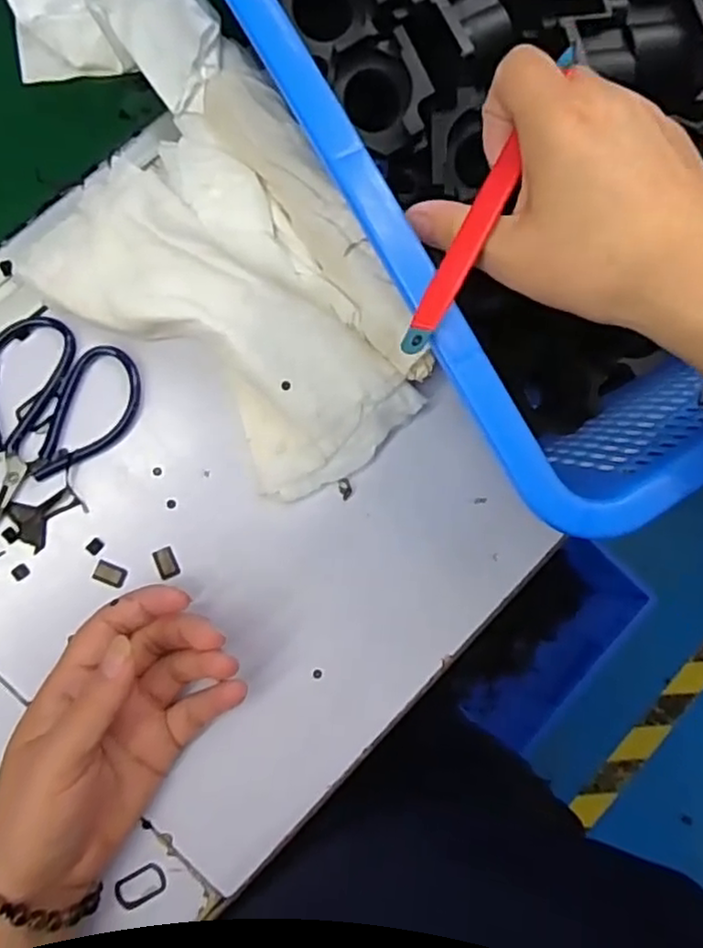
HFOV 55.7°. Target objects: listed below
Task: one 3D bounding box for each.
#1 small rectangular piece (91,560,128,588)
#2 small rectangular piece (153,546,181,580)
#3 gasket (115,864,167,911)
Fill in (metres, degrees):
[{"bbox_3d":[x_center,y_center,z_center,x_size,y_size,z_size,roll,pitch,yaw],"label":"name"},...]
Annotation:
[{"bbox_3d":[-0.130,0.054,0.361,0.017,0.004,0.011,24,82,-5],"label":"small rectangular piece"},{"bbox_3d":[-0.101,0.049,0.365,0.011,0.004,0.016,-21,88,-9],"label":"small rectangular piece"},{"bbox_3d":[-0.109,0.216,0.347,0.025,0.004,0.018,-25,88,-10],"label":"gasket"}]

